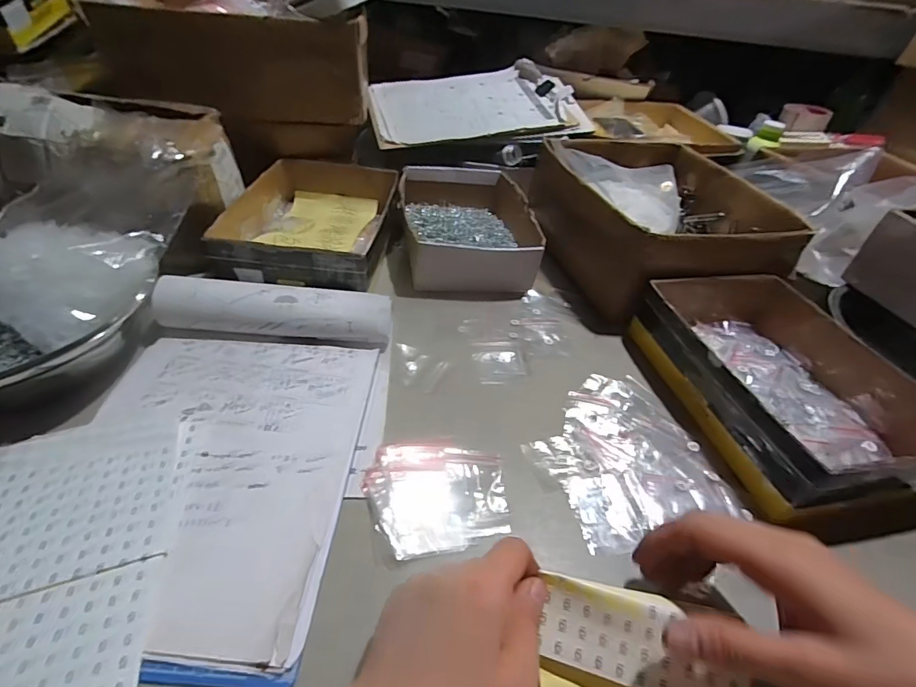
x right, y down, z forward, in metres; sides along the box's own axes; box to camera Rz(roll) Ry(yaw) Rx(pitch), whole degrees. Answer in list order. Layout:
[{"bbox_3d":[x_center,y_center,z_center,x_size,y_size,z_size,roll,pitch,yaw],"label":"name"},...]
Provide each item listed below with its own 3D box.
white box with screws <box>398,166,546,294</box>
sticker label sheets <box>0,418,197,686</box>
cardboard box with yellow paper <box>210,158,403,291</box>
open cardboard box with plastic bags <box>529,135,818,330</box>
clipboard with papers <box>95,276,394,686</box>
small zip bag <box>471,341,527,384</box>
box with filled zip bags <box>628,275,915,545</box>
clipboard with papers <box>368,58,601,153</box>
[{"bbox_3d":[0.010,-0.174,0.644,0.176,0.065,0.257,2,42,-5],"label":"white box with screws"},{"bbox_3d":[-0.248,0.145,0.266,0.130,0.013,0.226,-4,43,-12],"label":"sticker label sheets"},{"bbox_3d":[-0.180,-0.162,0.587,0.183,0.063,0.272,6,42,-1],"label":"cardboard box with yellow paper"},{"bbox_3d":[0.270,-0.184,0.630,0.279,0.143,0.322,-5,43,-13],"label":"open cardboard box with plastic bags"},{"bbox_3d":[-0.173,0.064,0.341,0.221,0.043,0.310,3,42,-5],"label":"clipboard with papers"},{"bbox_3d":[0.044,0.019,0.475,0.054,0.005,0.057,-3,43,-11],"label":"small zip bag"},{"bbox_3d":[0.319,0.028,0.451,0.189,0.069,0.267,-6,43,-14],"label":"box with filled zip bags"},{"bbox_3d":[0.031,-0.423,0.777,0.356,0.026,0.233,-9,54,-8],"label":"clipboard with papers"}]

